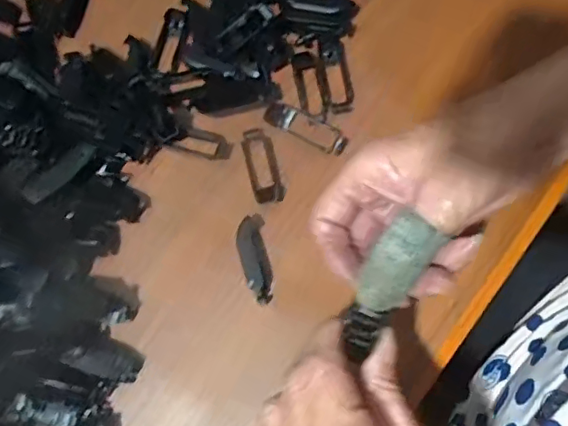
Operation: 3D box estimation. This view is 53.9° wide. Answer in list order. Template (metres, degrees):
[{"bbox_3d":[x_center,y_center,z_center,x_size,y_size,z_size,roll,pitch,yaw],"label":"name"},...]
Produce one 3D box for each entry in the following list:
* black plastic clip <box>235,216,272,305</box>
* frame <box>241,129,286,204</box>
[{"bbox_3d":[-0.018,0.029,0.353,0.018,0.015,0.057,-9,71,-1],"label":"black plastic clip"},{"bbox_3d":[-0.015,-0.033,0.376,0.020,0.004,0.054,-14,71,-2],"label":"frame"}]

